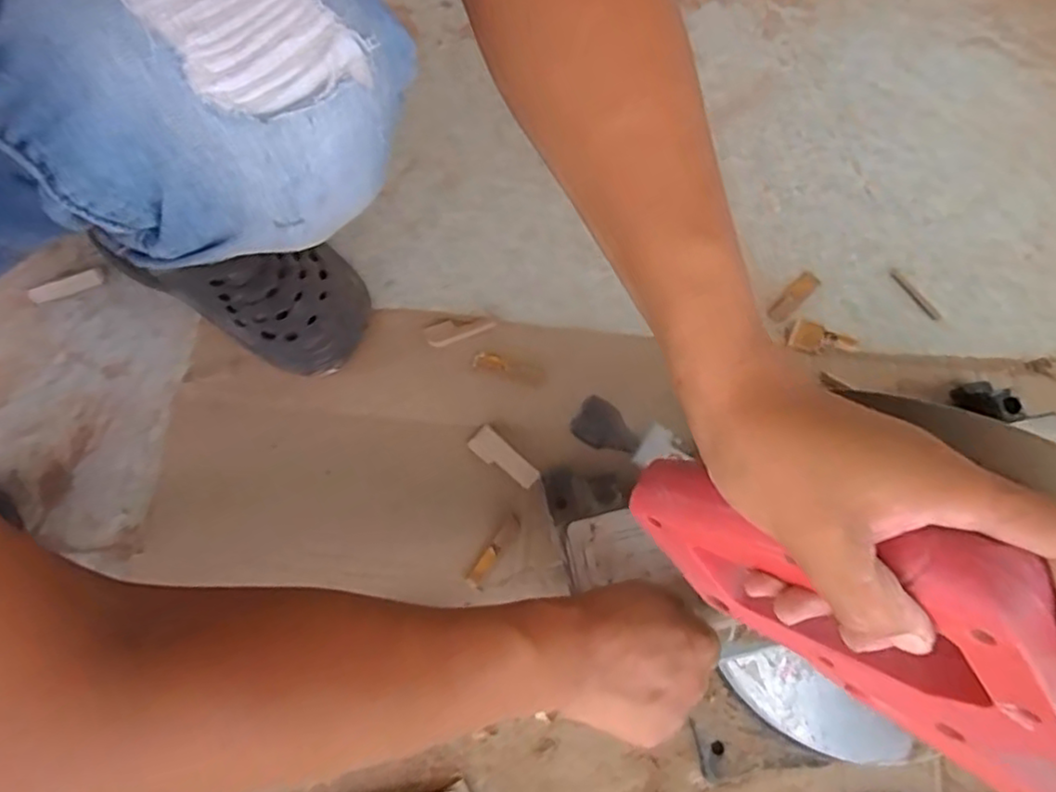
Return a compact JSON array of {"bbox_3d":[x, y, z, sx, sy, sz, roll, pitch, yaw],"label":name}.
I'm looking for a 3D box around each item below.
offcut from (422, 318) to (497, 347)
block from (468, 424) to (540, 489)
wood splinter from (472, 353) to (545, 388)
[{"bbox_3d":[-0.067,-0.065,0.655,0.067,0.016,0.020,-18,73,-8],"label":"offcut"},{"bbox_3d":[-0.022,0.057,0.612,0.071,0.004,0.027,42,75,11],"label":"block"},{"bbox_3d":[-0.018,-0.026,0.643,0.072,0.005,0.019,20,72,5],"label":"wood splinter"}]

